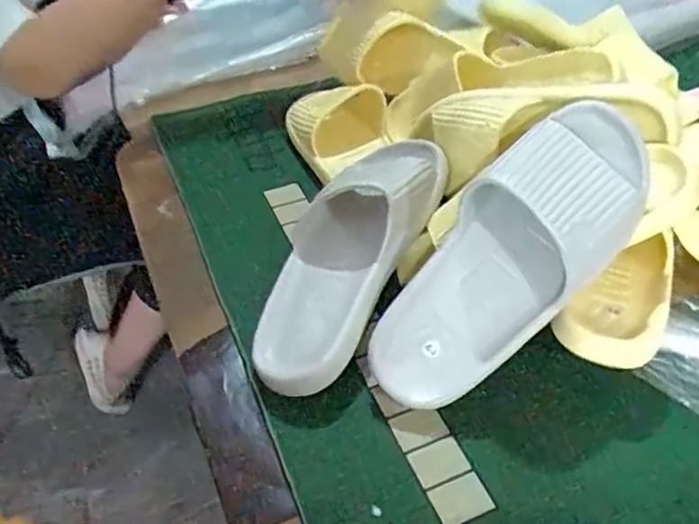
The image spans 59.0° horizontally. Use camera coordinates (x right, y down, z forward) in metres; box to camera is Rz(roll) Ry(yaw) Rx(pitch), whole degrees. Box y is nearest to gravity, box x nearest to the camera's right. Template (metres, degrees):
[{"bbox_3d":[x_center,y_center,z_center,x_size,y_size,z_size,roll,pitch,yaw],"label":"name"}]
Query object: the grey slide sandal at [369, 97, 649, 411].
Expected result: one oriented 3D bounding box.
[{"bbox_3d":[0.119,-0.007,0.464,0.279,0.087,0.096,-51,52,4],"label":"grey slide sandal"}]

